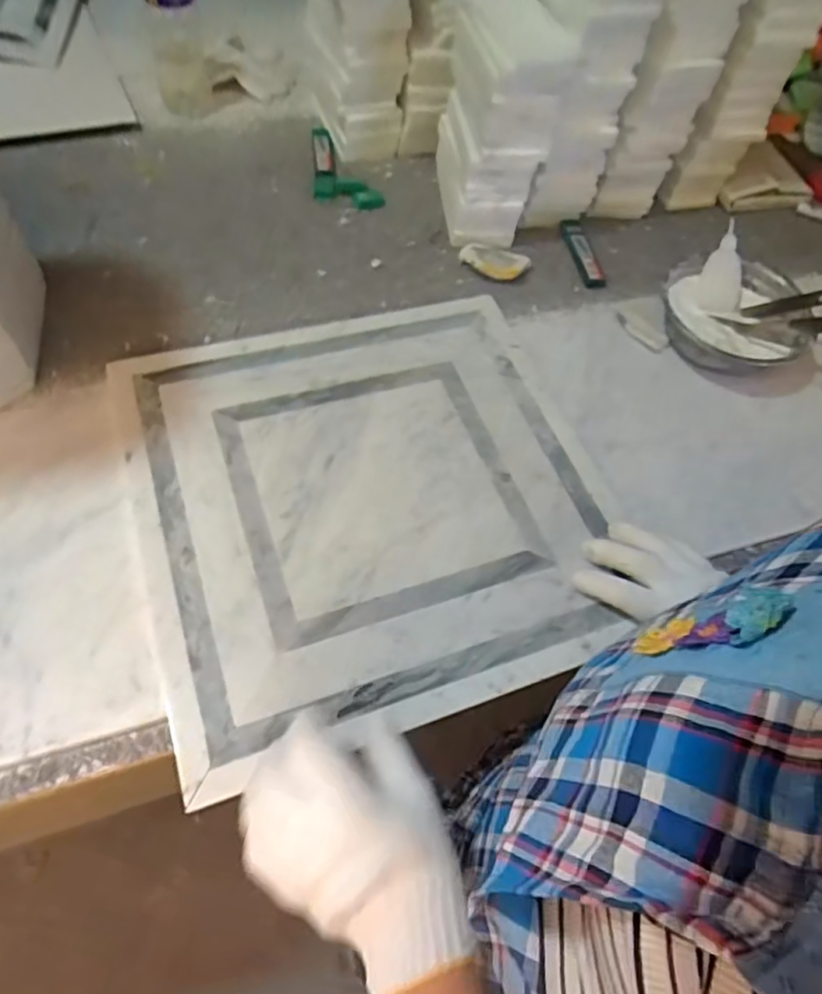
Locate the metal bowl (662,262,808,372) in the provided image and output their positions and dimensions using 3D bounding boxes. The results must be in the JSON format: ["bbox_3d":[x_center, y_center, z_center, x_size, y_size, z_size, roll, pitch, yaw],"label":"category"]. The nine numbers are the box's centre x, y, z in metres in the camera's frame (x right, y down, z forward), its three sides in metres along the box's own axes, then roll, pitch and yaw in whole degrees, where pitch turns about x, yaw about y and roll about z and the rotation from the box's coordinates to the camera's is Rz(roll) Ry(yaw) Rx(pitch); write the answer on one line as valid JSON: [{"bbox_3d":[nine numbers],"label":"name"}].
[{"bbox_3d":[0.346,-0.195,0.672,0.144,0.050,0.150,2,57,-4],"label":"metal bowl"}]

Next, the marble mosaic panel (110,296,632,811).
[{"bbox_3d":[-0.039,-0.015,0.544,0.379,0.018,0.401,-16,60,-15],"label":"marble mosaic panel"}]

